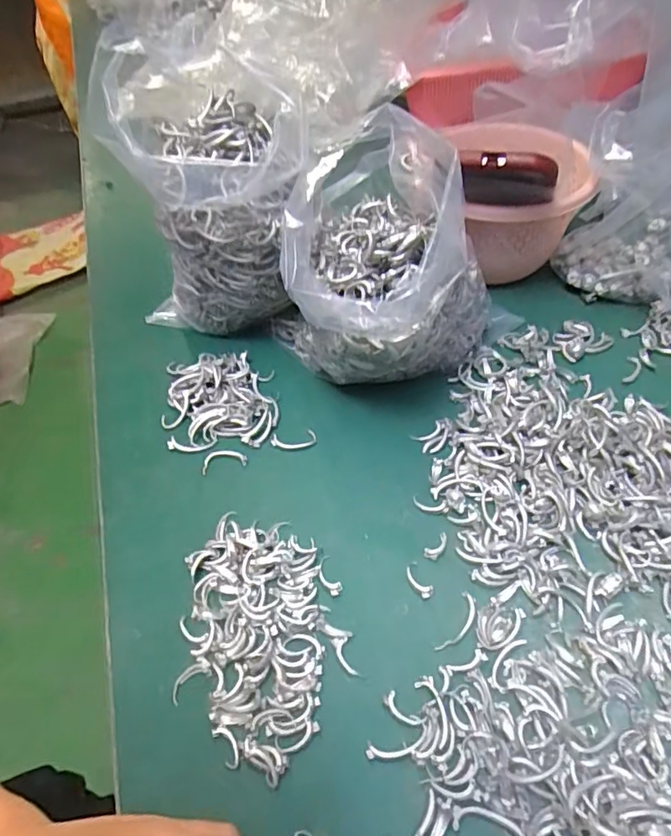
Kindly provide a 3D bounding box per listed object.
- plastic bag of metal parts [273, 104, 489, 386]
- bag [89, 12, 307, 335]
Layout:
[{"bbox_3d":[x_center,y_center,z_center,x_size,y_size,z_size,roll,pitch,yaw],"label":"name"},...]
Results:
[{"bbox_3d":[0.033,-0.097,0.377,0.144,0.144,0.139,-19,50,-11],"label":"plastic bag of metal parts"},{"bbox_3d":[-0.086,-0.143,0.397,0.126,0.195,0.106,-16,49,-8],"label":"bag"}]

